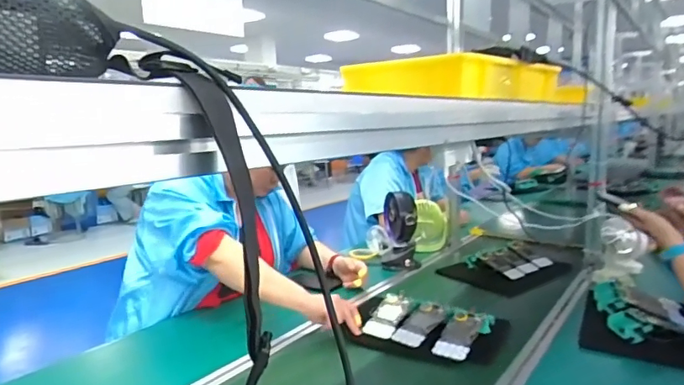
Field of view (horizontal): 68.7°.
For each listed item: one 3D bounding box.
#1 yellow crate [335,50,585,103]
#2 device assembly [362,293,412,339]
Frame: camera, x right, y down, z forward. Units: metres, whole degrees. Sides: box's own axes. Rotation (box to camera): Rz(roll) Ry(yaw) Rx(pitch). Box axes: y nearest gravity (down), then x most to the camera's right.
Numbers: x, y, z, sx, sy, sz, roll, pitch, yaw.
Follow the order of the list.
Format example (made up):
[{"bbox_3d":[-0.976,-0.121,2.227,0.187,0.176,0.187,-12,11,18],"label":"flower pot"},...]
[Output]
[{"bbox_3d":[0.294,-0.249,1.126,0.507,0.071,0.320,-7,10,-43],"label":"yellow crate"},{"bbox_3d":[0.103,0.279,1.141,0.076,0.012,0.140,0,29,31],"label":"device assembly"}]

